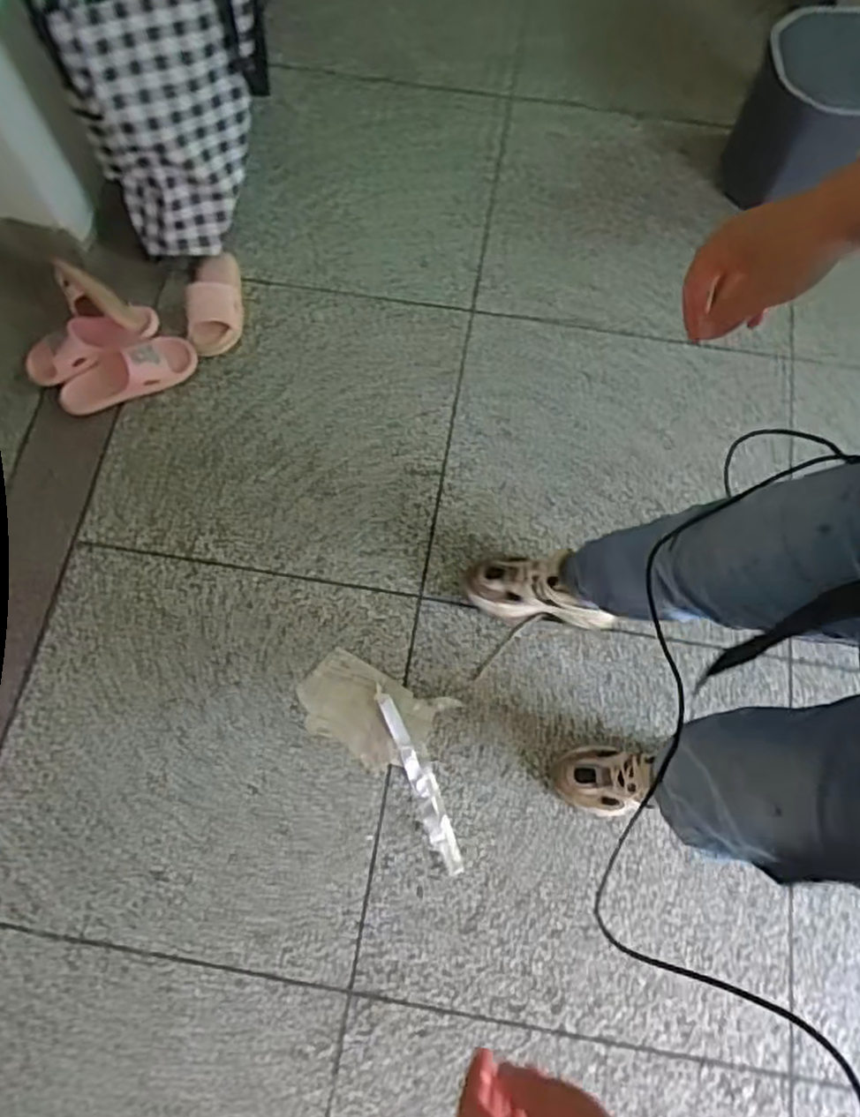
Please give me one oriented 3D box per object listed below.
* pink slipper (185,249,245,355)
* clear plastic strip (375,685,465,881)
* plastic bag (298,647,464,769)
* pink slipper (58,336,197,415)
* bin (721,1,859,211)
[{"bbox_3d":[-0.414,-0.499,1.347,0.094,0.053,0.219,-5,72,-2],"label":"pink slipper"},{"bbox_3d":[-0.015,0.340,1.092,0.040,0.022,0.297,-20,73,-7],"label":"clear plastic strip"},{"bbox_3d":[-0.097,0.245,1.123,0.229,0.022,0.139,24,74,7],"label":"plastic bag"},{"bbox_3d":[-0.562,-0.345,1.296,0.248,0.060,0.093,-19,73,-6],"label":"pink slipper"},{"bbox_3d":[0.722,-0.837,1.330,0.242,0.264,0.245,-11,72,-5],"label":"bin"}]

